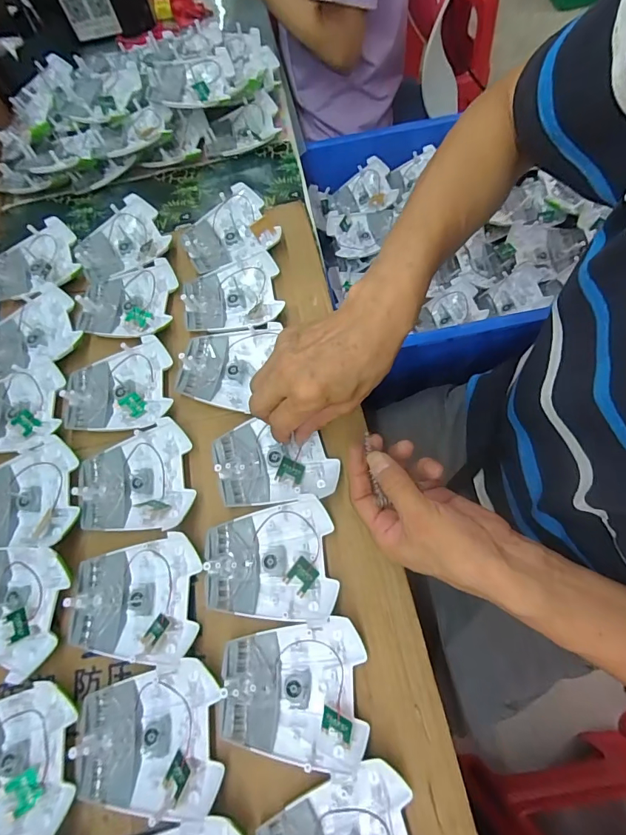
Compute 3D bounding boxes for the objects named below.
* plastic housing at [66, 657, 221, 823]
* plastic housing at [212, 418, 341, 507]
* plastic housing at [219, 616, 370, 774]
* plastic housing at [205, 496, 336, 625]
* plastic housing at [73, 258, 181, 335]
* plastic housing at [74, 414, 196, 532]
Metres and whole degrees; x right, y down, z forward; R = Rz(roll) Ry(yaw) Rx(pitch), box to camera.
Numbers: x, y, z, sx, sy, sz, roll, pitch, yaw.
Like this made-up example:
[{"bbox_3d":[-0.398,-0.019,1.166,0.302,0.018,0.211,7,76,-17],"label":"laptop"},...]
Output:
[{"bbox_3d":[-0.125,0.240,0.309,0.109,0.019,0.092,-8,67,1],"label":"plastic housing"},{"bbox_3d":[-0.035,0.039,0.383,0.111,0.017,0.078,-4,69,0],"label":"plastic housing"},{"bbox_3d":[-0.015,0.206,0.314,0.106,0.021,0.093,-2,67,4],"label":"plastic housing"},{"bbox_3d":[-0.038,0.120,0.349,0.107,0.016,0.093,-6,67,2],"label":"plastic housing"},{"bbox_3d":[-0.212,-0.132,0.467,0.108,0.021,0.093,1,67,5],"label":"plastic housing"},{"bbox_3d":[-0.166,0.059,0.383,0.106,0.019,0.094,-13,67,-1],"label":"plastic housing"}]

